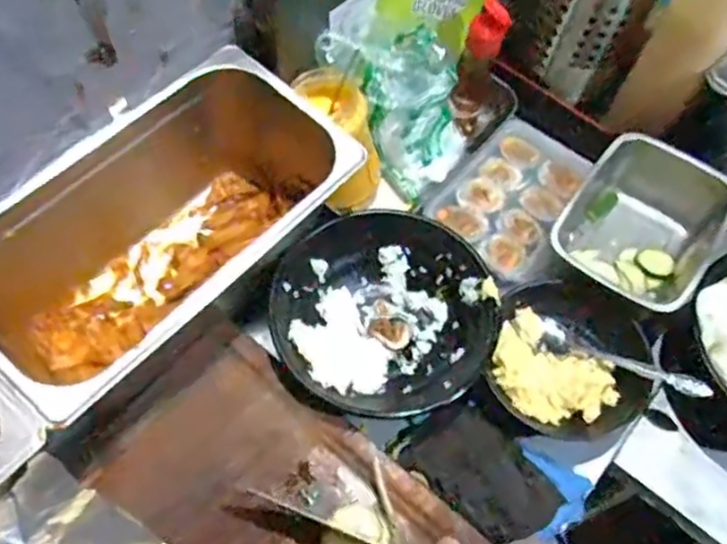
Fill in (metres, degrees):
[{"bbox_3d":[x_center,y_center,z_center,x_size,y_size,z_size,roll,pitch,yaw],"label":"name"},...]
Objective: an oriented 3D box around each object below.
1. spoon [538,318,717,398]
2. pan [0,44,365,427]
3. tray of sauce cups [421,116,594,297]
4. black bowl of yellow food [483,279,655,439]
[{"bbox_3d":[0.222,0.079,0.583,0.142,0.015,0.025,20,58,29],"label":"spoon"},{"bbox_3d":[-0.179,-0.024,0.582,0.203,0.154,0.322,36,65,15],"label":"pan"},{"bbox_3d":[0.161,-0.073,0.700,0.152,0.024,0.194,36,63,16],"label":"tray of sauce cups"},{"bbox_3d":[0.185,0.073,0.599,0.132,0.034,0.140,2,61,-3],"label":"black bowl of yellow food"}]

